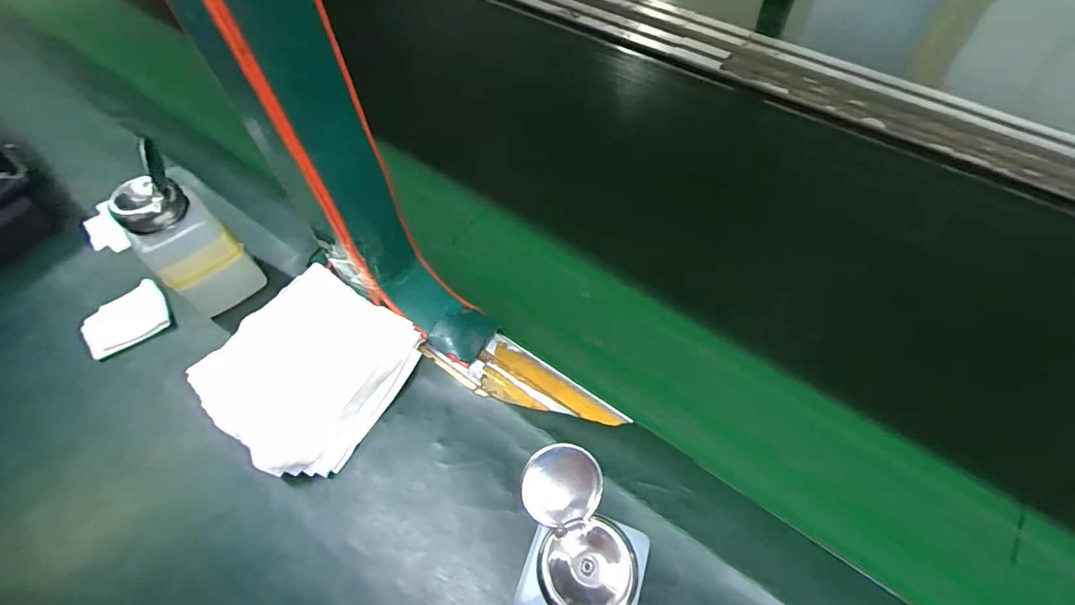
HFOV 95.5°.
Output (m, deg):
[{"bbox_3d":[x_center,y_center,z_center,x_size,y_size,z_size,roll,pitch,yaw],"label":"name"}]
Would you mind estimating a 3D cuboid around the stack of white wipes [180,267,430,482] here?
[{"bbox_3d":[-0.156,0.045,0.338,0.113,0.024,0.121,28,61,18],"label":"stack of white wipes"}]

